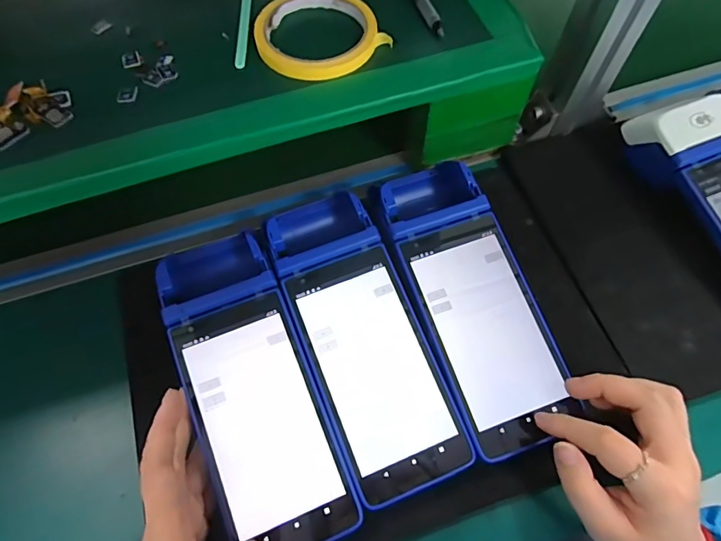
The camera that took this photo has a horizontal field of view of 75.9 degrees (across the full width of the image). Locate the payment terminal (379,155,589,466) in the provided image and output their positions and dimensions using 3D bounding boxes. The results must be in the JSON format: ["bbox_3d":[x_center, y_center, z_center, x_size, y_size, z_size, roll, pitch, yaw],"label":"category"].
[{"bbox_3d":[0.076,0.014,0.340,0.085,0.044,0.222,-14,69,-8],"label":"payment terminal"}]

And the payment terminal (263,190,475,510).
[{"bbox_3d":[-0.001,0.042,0.329,0.080,0.042,0.223,-21,66,-9],"label":"payment terminal"}]

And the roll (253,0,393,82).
[{"bbox_3d":[-0.035,-0.183,0.354,0.089,0.011,0.089,0,65,0],"label":"roll"}]

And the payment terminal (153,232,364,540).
[{"bbox_3d":[-0.075,0.072,0.315,0.077,0.045,0.222,-22,70,-11],"label":"payment terminal"}]

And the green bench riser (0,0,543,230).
[{"bbox_3d":[-0.174,-0.165,0.385,0.586,0.082,0.261,-19,66,-8],"label":"green bench riser"}]

